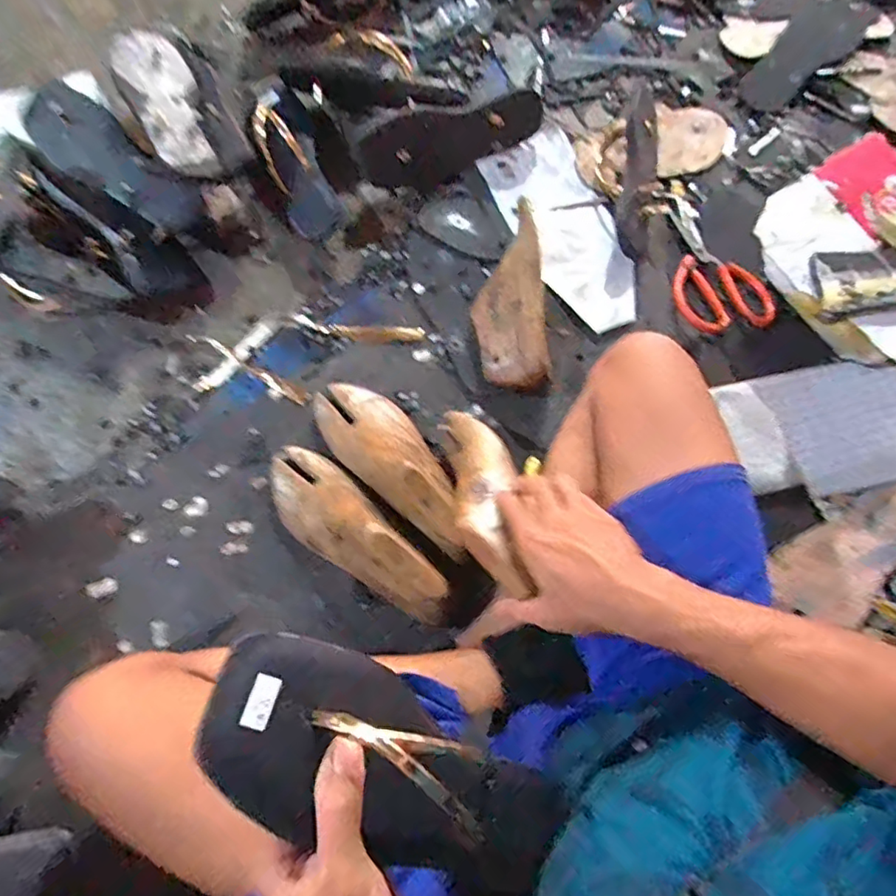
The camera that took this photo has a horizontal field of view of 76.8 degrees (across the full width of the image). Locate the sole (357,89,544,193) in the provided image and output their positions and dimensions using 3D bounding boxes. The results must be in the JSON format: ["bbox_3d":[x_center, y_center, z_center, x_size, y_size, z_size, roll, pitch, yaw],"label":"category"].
[{"bbox_3d":[0.000,-0.387,0.724,0.232,0.028,0.088,-5,112,11],"label":"sole"}]

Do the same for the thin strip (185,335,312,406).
[{"bbox_3d":[-0.231,-0.094,0.653,0.171,0.016,0.017,31,74,9],"label":"thin strip"}]

